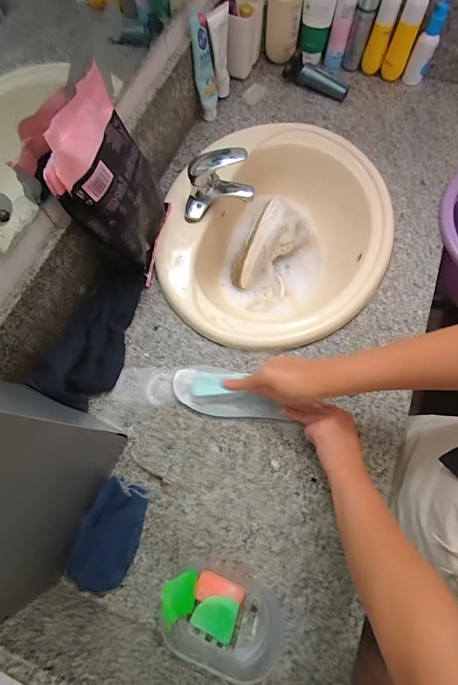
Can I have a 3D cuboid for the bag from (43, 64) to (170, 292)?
[{"bbox_3d":[-0.184,-0.251,0.533,0.103,0.242,0.185,11,72,5],"label":"bag"}]

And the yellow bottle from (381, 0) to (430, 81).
[{"bbox_3d":[0.387,-0.672,0.732,0.049,0.148,0.036,18,73,7],"label":"yellow bottle"}]

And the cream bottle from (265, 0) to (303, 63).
[{"bbox_3d":[0.123,-0.741,0.727,0.077,0.187,0.059,8,72,3],"label":"cream bottle"}]

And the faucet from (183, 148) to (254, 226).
[{"bbox_3d":[-0.024,-0.302,0.633,0.128,0.096,0.109,-6,72,-1],"label":"faucet"}]

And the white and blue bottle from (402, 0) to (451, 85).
[{"bbox_3d":[0.435,-0.653,0.725,0.046,0.131,0.045,27,74,9],"label":"white and blue bottle"}]

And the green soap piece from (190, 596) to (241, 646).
[{"bbox_3d":[-0.016,0.351,0.423,0.054,0.012,0.049,23,72,7],"label":"green soap piece"}]

